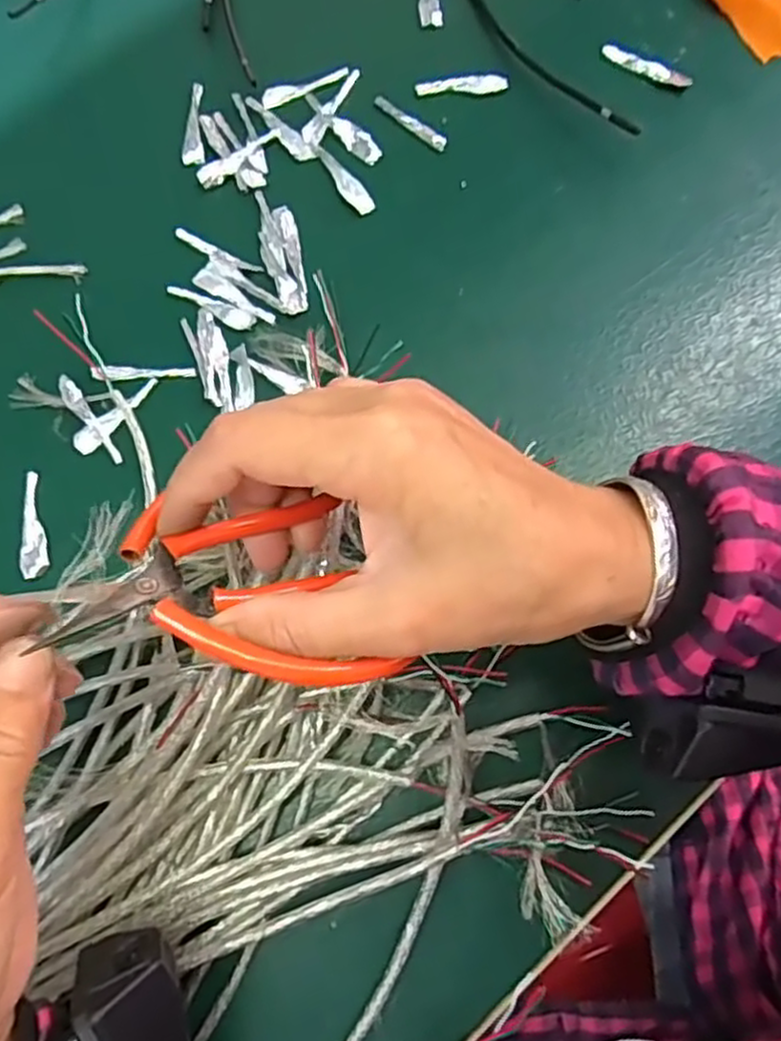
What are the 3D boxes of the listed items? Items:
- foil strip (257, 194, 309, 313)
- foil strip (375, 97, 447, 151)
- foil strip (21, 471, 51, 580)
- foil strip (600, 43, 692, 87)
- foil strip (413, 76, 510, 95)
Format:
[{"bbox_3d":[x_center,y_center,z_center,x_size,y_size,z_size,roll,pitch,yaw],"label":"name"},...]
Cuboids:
[{"bbox_3d":[-0.052,-0.127,0.346,0.017,0.004,0.065,-12,76,-3],"label":"foil strip"},{"bbox_3d":[0.010,-0.197,0.363,0.043,0.004,0.008,35,78,8],"label":"foil strip"},{"bbox_3d":[-0.154,0.002,0.316,0.011,0.004,0.046,-12,76,-3],"label":"foil strip"},{"bbox_3d":[0.128,-0.229,0.370,0.047,0.004,0.009,31,78,7],"label":"foil strip"},{"bbox_3d":[0.036,-0.218,0.368,0.045,0.004,0.010,-3,76,-1],"label":"foil strip"}]

